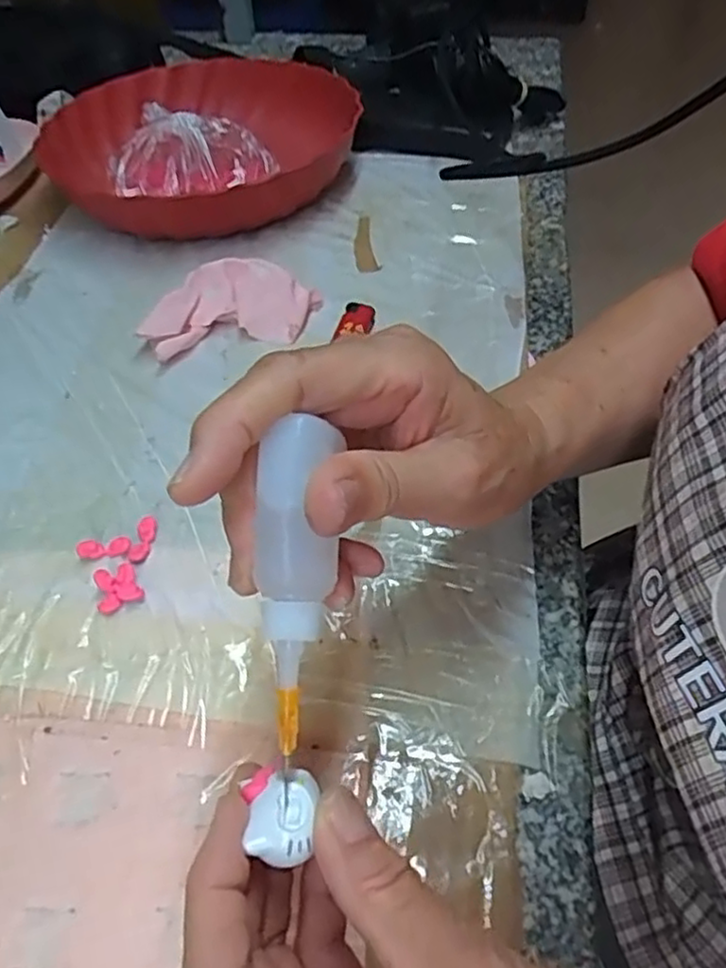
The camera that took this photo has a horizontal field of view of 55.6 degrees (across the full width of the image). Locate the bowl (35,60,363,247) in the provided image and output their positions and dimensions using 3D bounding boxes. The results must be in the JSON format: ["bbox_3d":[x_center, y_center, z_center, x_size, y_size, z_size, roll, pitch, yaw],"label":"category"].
[{"bbox_3d":[-0.125,-0.274,0.534,0.228,0.058,0.248,0,51,0],"label":"bowl"}]

